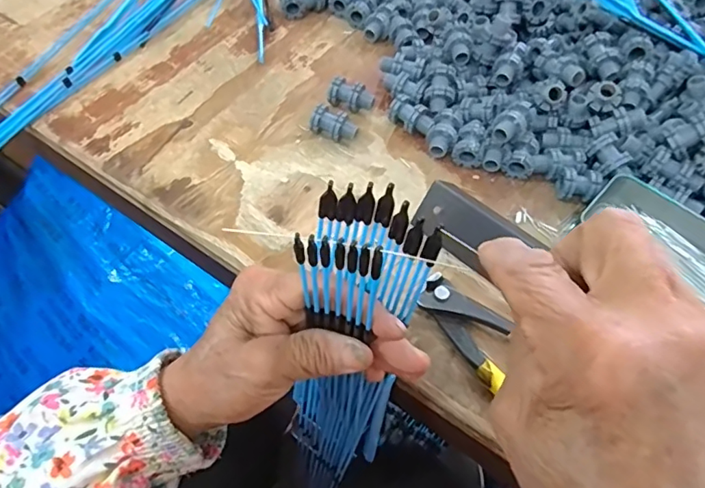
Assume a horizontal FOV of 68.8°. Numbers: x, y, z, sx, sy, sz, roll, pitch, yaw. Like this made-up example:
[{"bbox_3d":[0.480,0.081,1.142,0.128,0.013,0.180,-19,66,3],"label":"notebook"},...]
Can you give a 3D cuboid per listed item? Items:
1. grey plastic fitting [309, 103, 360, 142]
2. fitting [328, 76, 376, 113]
[{"bbox_3d":[-0.014,-0.093,0.410,0.036,0.021,0.020,24,60,14],"label":"grey plastic fitting"},{"bbox_3d":[0.000,-0.122,0.426,0.037,0.019,0.019,20,59,12],"label":"fitting"}]

